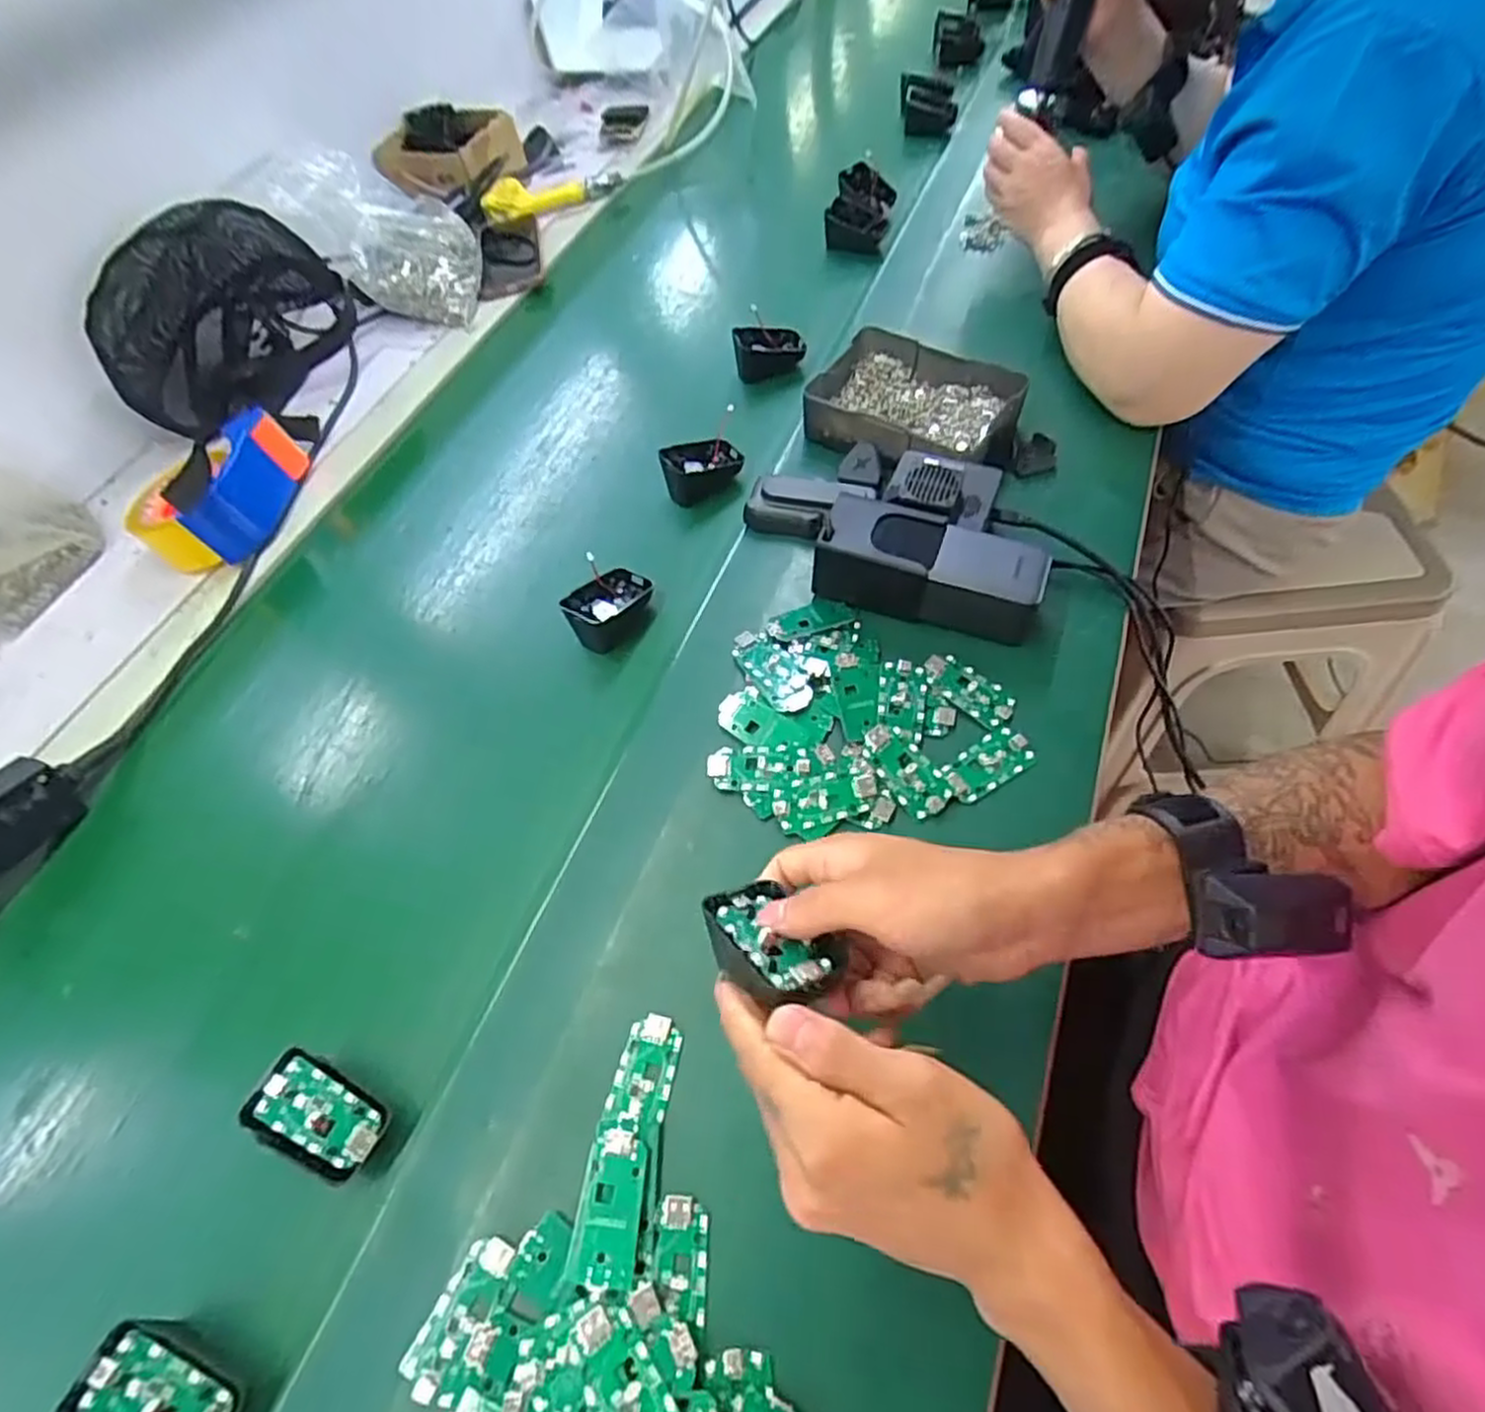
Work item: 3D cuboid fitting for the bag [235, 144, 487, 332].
[{"bbox_3d":[-0.409,-0.540,0.846,0.190,0.154,0.172,-6,56,4],"label":"bag"}]

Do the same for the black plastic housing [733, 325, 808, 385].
[{"bbox_3d":[0.027,-0.343,0.724,0.068,0.037,0.035,-9,56,3],"label":"black plastic housing"}]

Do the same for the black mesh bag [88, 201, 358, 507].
[{"bbox_3d":[-0.542,-0.396,0.791,0.243,0.183,0.152,-30,58,-11],"label":"black mesh bag"}]

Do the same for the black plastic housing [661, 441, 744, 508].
[{"bbox_3d":[-0.038,-0.207,0.648,0.070,0.041,0.052,-30,59,-11],"label":"black plastic housing"}]

